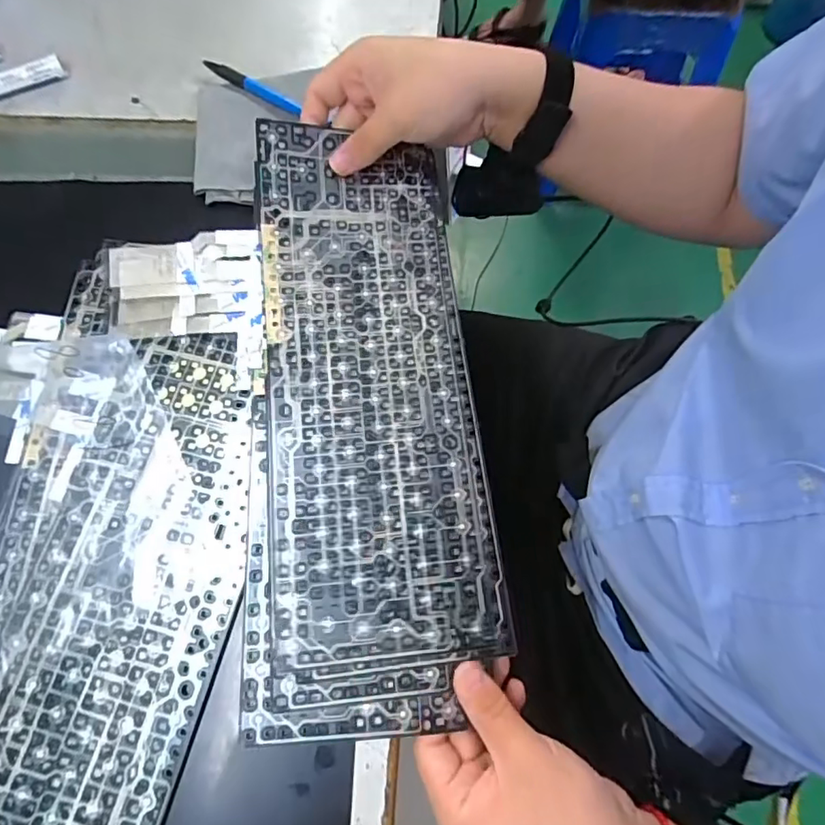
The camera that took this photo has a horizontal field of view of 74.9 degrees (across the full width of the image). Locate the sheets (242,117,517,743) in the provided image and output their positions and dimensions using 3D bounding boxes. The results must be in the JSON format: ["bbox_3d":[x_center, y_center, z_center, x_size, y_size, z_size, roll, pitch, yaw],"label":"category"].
[{"bbox_3d":[-0.030,-0.011,0.333,0.142,0.026,0.365,-4,72,-4],"label":"sheets"}]

